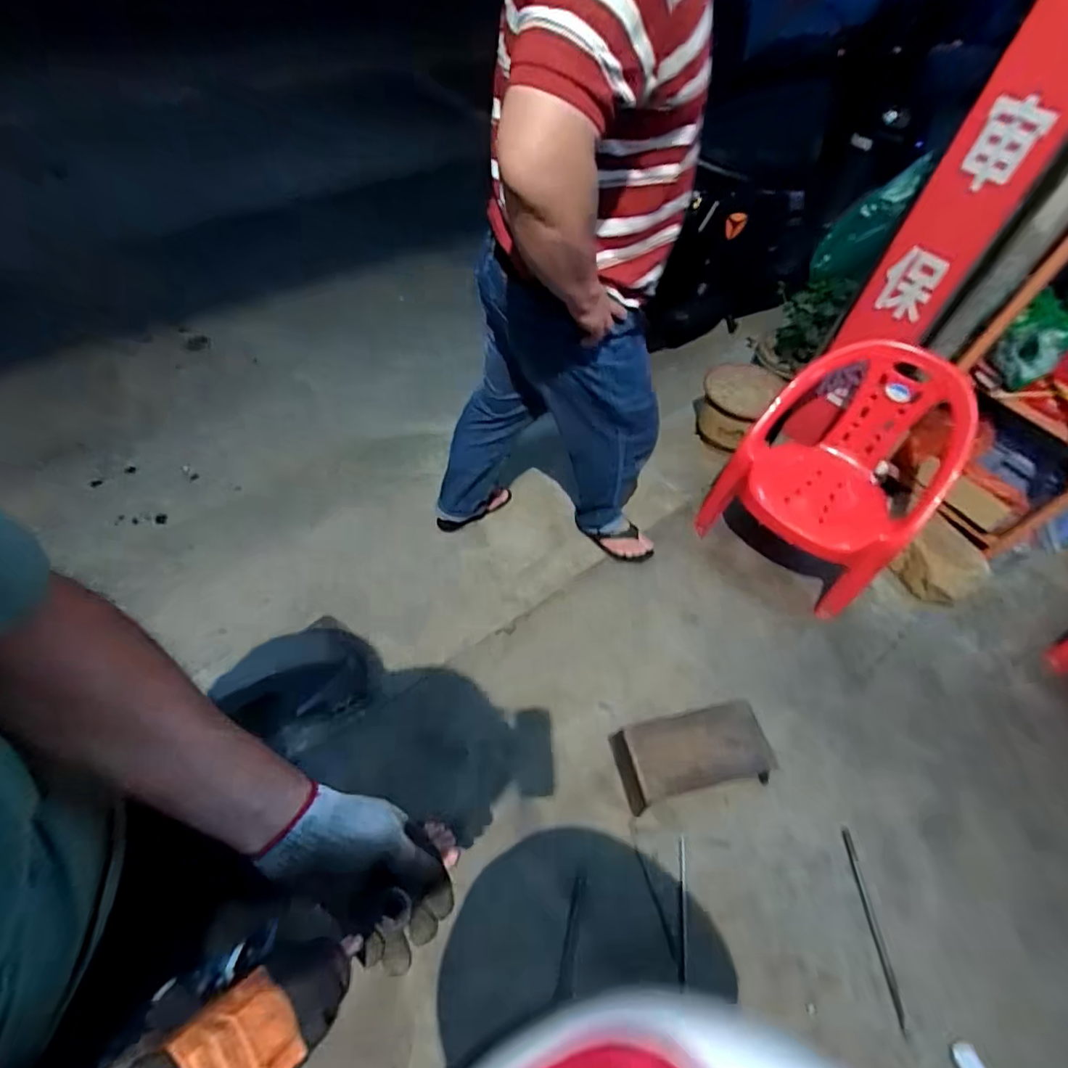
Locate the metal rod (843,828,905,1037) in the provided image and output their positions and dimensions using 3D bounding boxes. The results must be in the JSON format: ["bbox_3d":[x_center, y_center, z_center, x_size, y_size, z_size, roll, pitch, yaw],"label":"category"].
[{"bbox_3d":[0.688,0.786,1.123,0.020,0.005,0.327,1,55,-4],"label":"metal rod"}]

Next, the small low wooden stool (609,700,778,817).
[{"bbox_3d":[0.348,0.489,1.235,0.324,0.078,0.158,-15,57,1],"label":"small low wooden stool"}]

